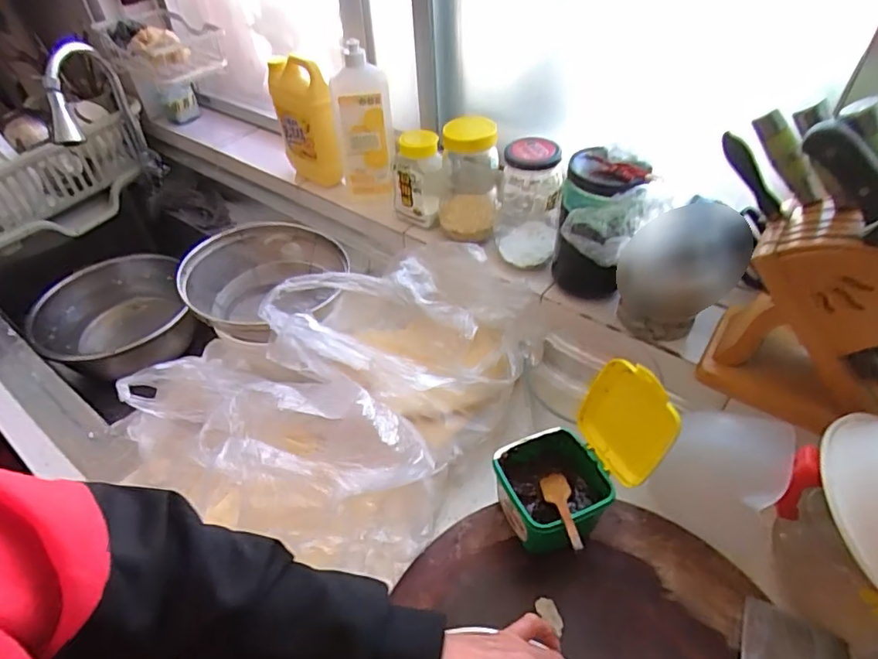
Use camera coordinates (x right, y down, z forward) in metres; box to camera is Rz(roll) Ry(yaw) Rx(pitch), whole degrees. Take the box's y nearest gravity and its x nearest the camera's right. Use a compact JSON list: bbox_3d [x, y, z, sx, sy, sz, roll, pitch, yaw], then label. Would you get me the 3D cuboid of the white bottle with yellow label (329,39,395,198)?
[{"bbox_3d":[-0.114,-0.302,0.810,0.089,0.211,0.086,-8,45,-5],"label":"white bottle with yellow label"}]

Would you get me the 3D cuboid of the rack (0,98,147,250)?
[{"bbox_3d":[-0.796,-0.296,1.042,0.433,0.175,0.243,-29,50,-24],"label":"rack"}]

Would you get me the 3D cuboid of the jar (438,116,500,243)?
[{"bbox_3d":[0.042,-0.210,0.752,0.081,0.161,0.096,-5,45,-2],"label":"jar"}]

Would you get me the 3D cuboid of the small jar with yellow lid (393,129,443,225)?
[{"bbox_3d":[-0.033,-0.233,0.809,0.080,0.125,0.075,-3,45,0],"label":"small jar with yellow lid"}]

